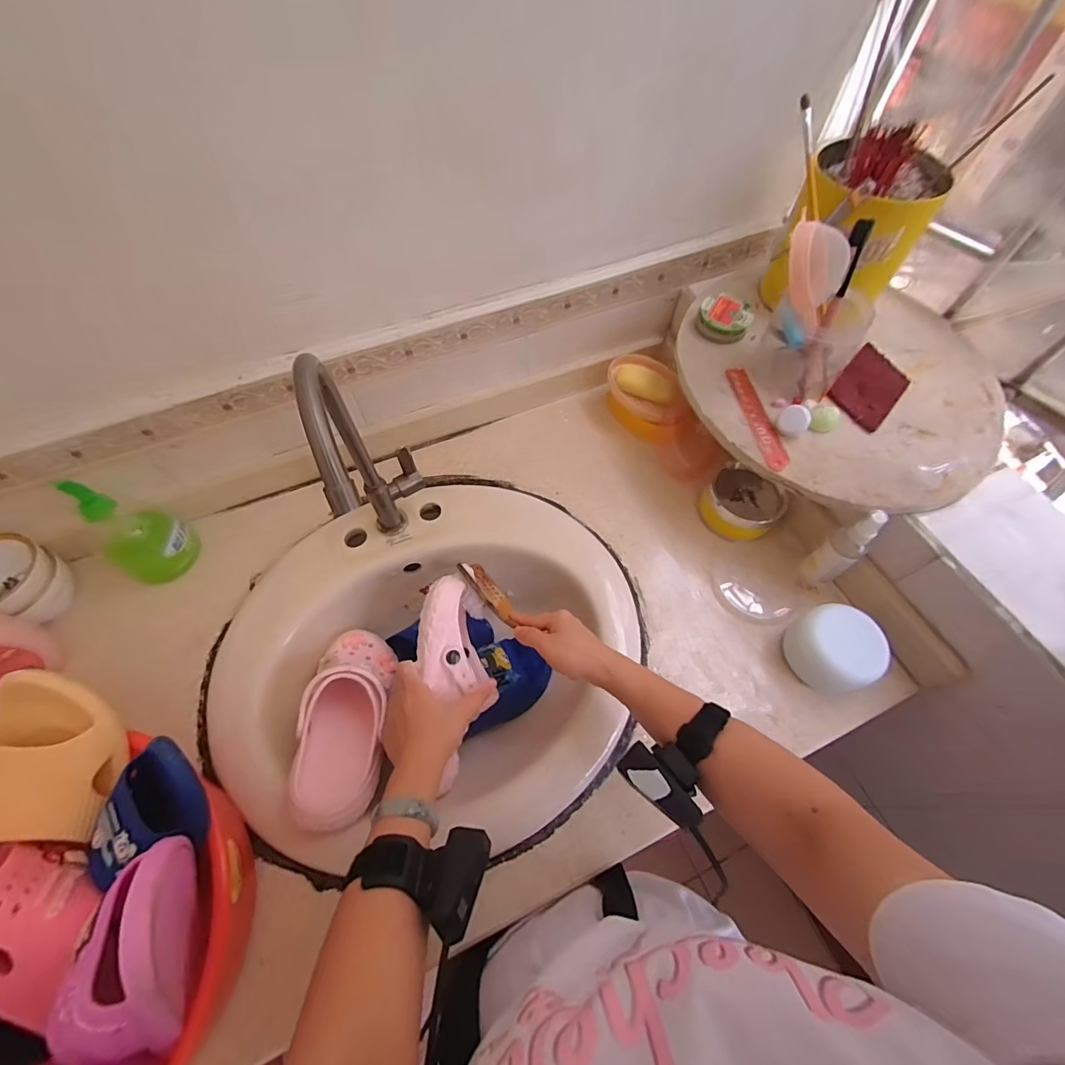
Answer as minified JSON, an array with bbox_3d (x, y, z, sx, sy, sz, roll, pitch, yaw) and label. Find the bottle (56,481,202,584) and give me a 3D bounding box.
[{"bbox_3d":[-0.471,-0.005,0.552,0.074,0.141,0.078,0,61,0],"label":"bottle"}]

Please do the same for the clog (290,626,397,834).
[{"bbox_3d":[-0.207,0.199,0.523,0.086,0.072,0.221,-4,46,-2],"label":"clog"}]

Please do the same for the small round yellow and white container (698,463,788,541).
[{"bbox_3d":[0.281,-0.038,0.640,0.097,0.054,0.091,0,61,0],"label":"small round yellow and white container"}]

